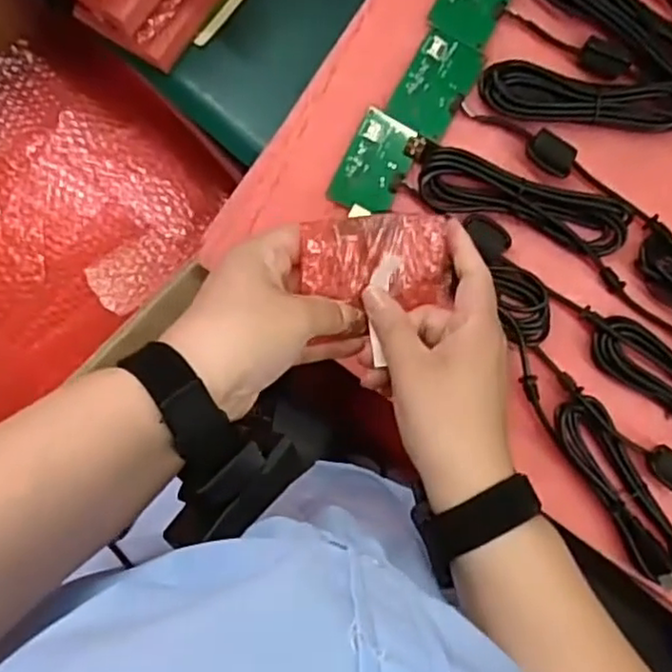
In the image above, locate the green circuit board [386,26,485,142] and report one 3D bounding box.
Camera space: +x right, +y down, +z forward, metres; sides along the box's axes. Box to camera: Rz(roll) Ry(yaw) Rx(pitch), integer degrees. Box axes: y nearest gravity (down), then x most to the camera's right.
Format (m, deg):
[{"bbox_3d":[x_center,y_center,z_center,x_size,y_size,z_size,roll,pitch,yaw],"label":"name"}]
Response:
[{"bbox_3d":[0.070,-0.176,0.481,0.043,0.008,0.068,28,89,-1],"label":"green circuit board"}]

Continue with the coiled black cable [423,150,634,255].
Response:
[{"bbox_3d":[0.129,-0.092,0.474,0.146,0.014,0.038,18,89,-1],"label":"coiled black cable"}]

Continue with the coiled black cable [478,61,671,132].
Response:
[{"bbox_3d":[0.173,-0.162,0.468,0.145,0.021,0.031,6,89,-1],"label":"coiled black cable"}]

